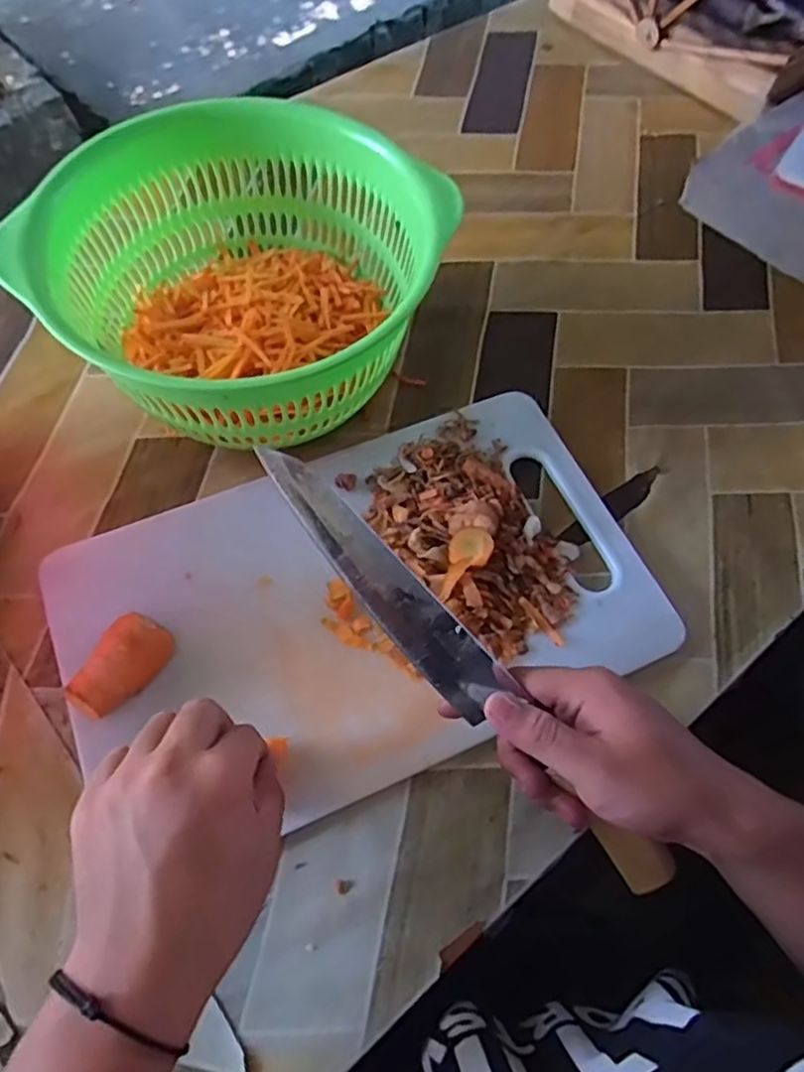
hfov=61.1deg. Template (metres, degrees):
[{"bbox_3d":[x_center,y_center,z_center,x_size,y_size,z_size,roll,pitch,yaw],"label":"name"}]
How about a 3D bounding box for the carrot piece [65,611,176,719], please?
[{"bbox_3d":[-0.148,0.069,0.361,0.031,0.024,0.055,26,64,11],"label":"carrot piece"}]

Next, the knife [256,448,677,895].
[{"bbox_3d":[0.033,0.070,0.329,0.025,0.022,0.284,-44,96,-21],"label":"knife"}]

